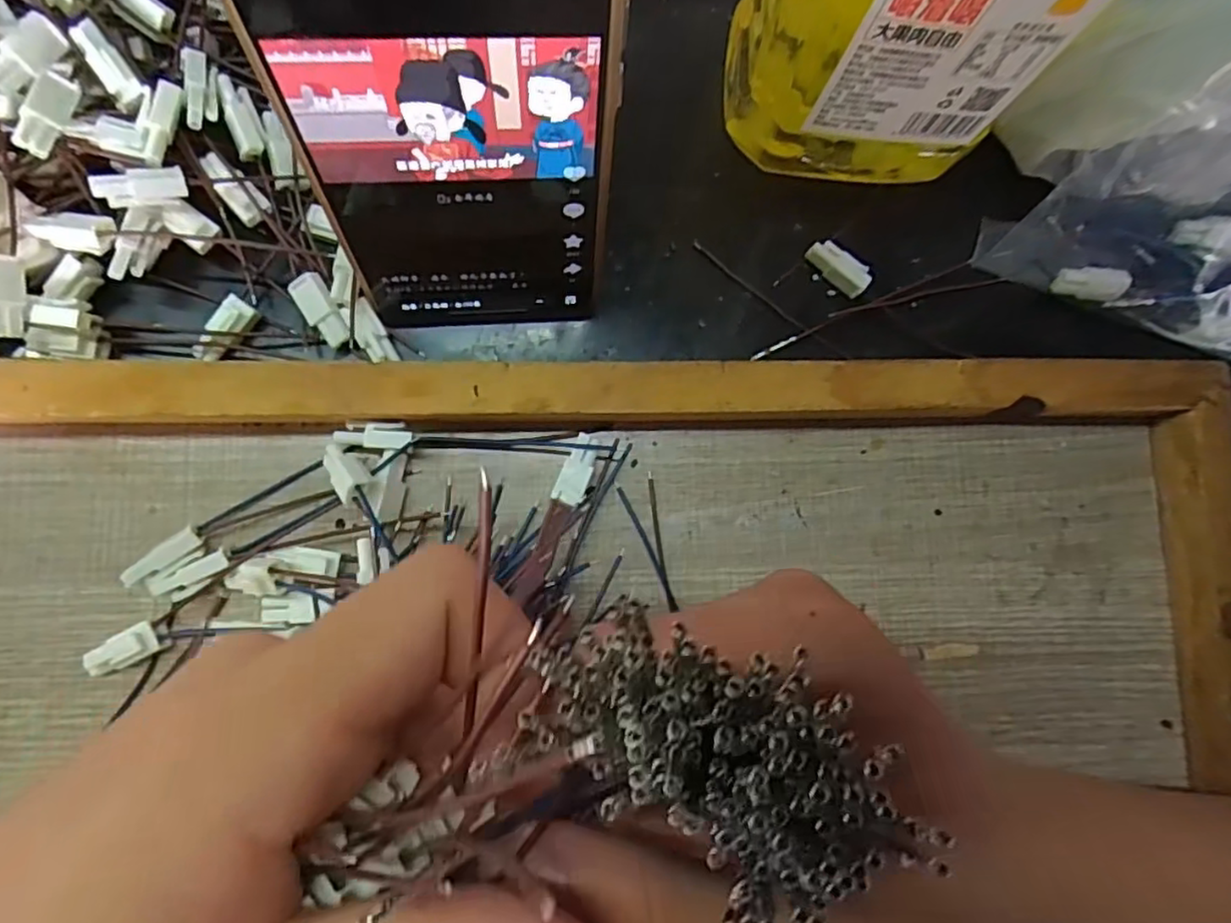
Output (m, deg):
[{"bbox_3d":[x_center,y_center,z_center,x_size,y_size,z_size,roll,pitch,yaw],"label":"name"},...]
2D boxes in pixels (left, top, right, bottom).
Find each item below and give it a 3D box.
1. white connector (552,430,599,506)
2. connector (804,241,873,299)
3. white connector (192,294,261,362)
[{"bbox_3d":[-0.013,0.003,0.233,0.010,0.008,0.025,24,81,-2],"label":"white connector"},{"bbox_3d":[0.086,-0.075,0.256,0.011,0.011,0.025,-44,89,-9],"label":"connector"},{"bbox_3d":[-0.136,-0.045,0.231,0.010,0.007,0.025,31,81,-1],"label":"white connector"}]

